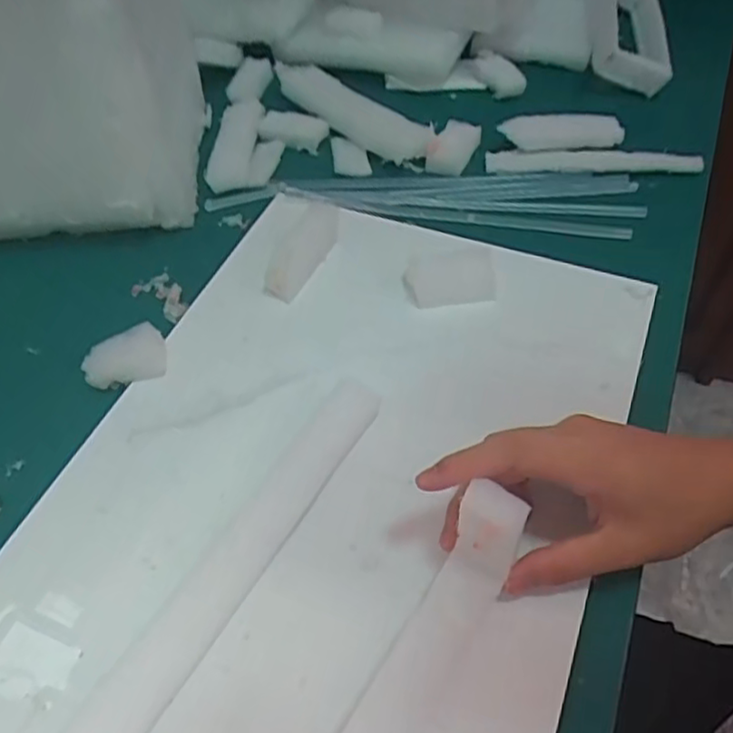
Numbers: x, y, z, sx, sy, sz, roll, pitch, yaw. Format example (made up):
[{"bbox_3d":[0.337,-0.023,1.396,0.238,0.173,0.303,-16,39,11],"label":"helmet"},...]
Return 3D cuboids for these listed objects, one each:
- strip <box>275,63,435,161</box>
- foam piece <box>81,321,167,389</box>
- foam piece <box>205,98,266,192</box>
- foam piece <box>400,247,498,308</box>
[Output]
[{"bbox_3d":[-0.019,-0.231,0.607,0.039,0.030,0.183,-39,58,-23],"label":"strip"},{"bbox_3d":[-0.156,-0.007,0.436,0.049,0.023,0.028,-6,52,-3],"label":"foam piece"},{"bbox_3d":[-0.116,-0.198,0.598,0.036,0.010,0.122,-1,51,5],"label":"foam piece"},{"bbox_3d":[0.059,-0.063,0.475,0.061,0.013,0.046,-6,52,-3],"label":"foam piece"}]

